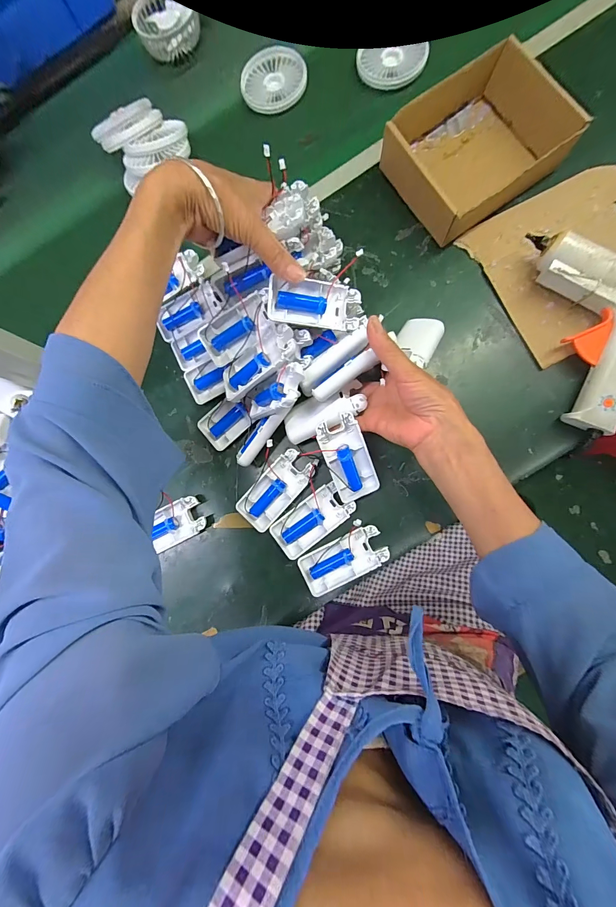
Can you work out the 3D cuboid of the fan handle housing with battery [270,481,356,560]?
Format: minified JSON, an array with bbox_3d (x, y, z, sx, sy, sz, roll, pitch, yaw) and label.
[{"bbox_3d":[0.004,0.074,0.371,0.091,0.014,0.046,-38,81,1],"label":"fan handle housing with battery"}]

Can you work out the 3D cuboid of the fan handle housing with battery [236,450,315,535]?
[{"bbox_3d":[-0.036,0.042,0.379,0.045,0.018,0.094,42,90,9],"label":"fan handle housing with battery"}]

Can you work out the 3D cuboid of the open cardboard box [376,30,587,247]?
[{"bbox_3d":[0.186,-0.346,0.376,0.163,0.054,0.146,-35,81,2],"label":"open cardboard box"}]

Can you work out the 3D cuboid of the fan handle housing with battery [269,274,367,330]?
[{"bbox_3d":[0.009,-0.150,0.336,0.098,0.017,0.043,1,87,-16],"label":"fan handle housing with battery"}]

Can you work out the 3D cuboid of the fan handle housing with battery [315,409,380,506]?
[{"bbox_3d":[0.042,0.006,0.350,0.045,0.014,0.094,-23,106,-6],"label":"fan handle housing with battery"}]

